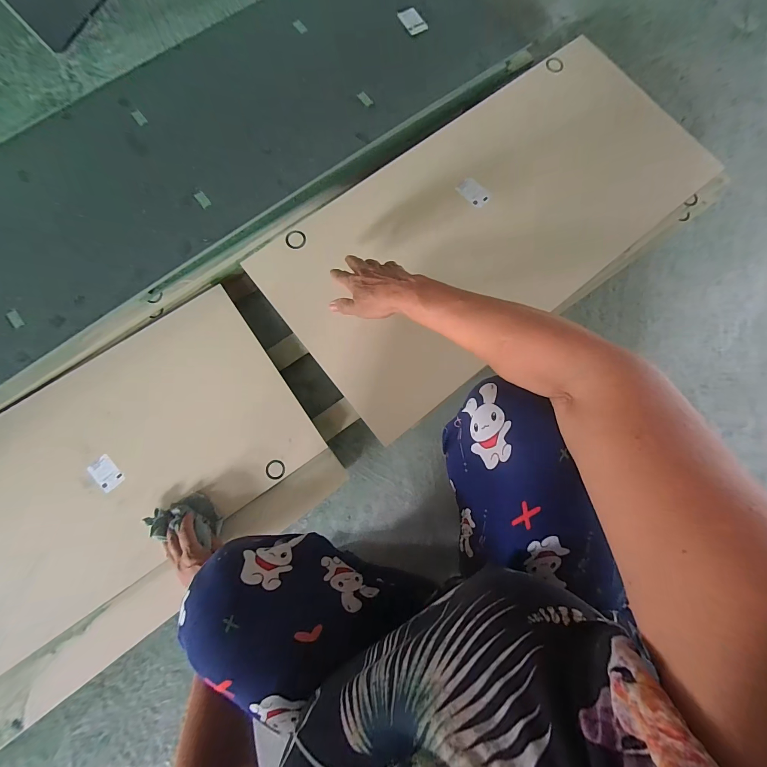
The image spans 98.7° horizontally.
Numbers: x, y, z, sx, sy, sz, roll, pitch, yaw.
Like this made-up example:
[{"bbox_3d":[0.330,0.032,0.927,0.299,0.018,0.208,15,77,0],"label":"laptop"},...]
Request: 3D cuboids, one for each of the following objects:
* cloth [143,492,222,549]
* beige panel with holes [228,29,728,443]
[{"bbox_3d":[-0.327,0.218,0.537,0.112,0.041,0.064,5,83,-1],"label":"cloth"},{"bbox_3d":[0.183,-0.275,0.570,0.747,0.049,0.386,-37,84,-8],"label":"beige panel with holes"}]

